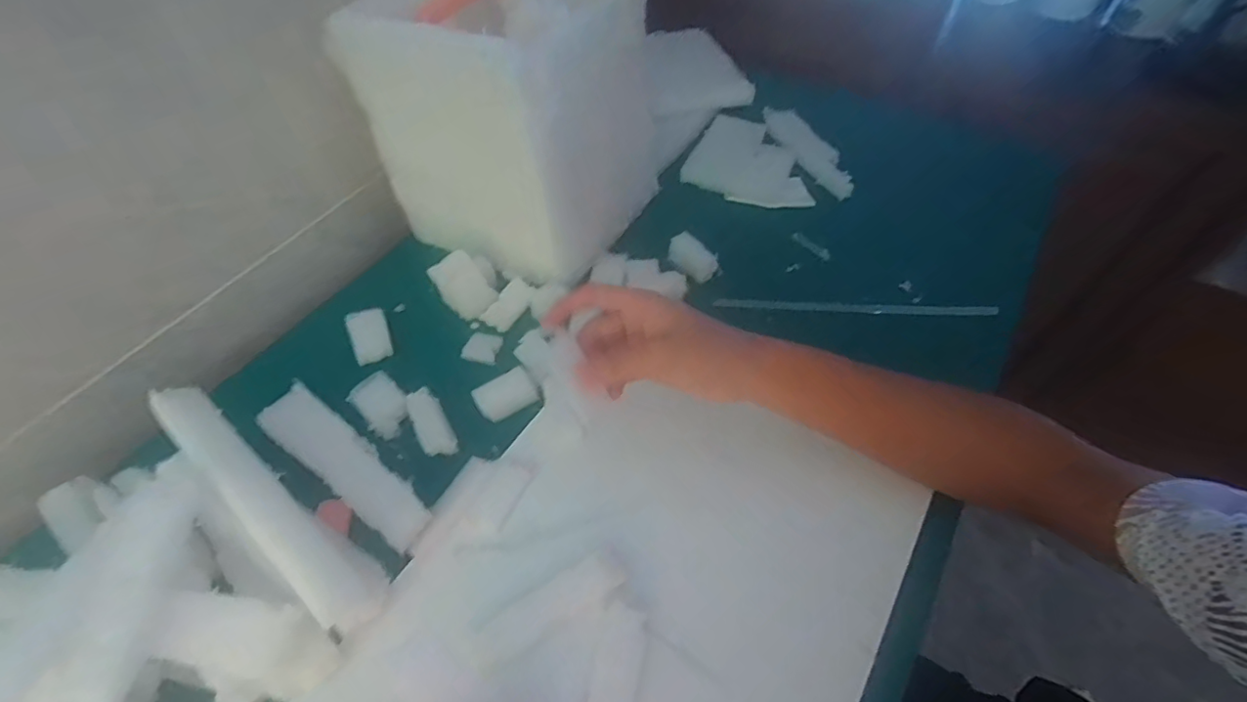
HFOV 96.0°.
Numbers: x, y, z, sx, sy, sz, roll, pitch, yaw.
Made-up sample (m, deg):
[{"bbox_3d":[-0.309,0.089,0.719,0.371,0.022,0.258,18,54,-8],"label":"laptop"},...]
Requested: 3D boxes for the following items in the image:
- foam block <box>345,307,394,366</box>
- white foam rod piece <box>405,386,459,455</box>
[{"bbox_3d":[-0.241,-0.015,0.534,0.034,0.008,0.057,-22,55,-14],"label":"foam block"},{"bbox_3d":[-0.164,0.059,0.476,0.026,0.015,0.068,-26,56,-17],"label":"white foam rod piece"}]

